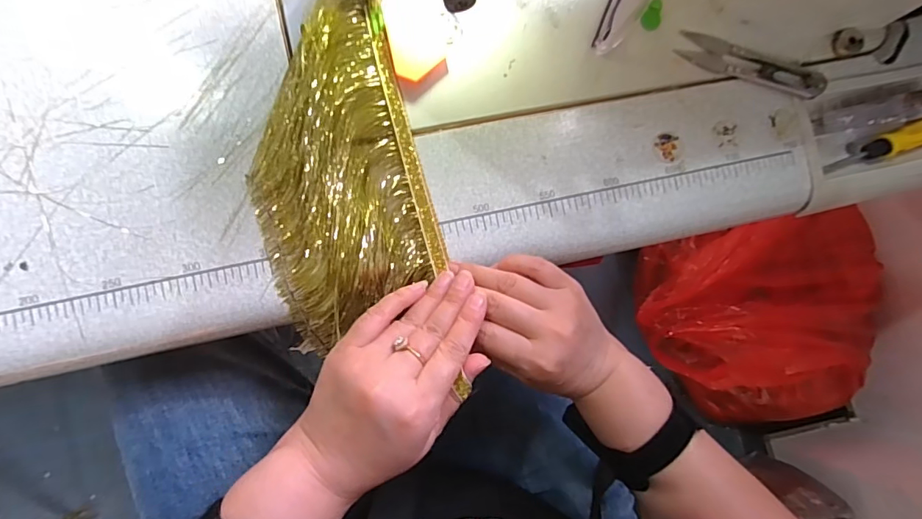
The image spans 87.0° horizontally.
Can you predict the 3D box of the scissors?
[{"bbox_3d":[0.229,-0.154,0.381,0.115,0.014,0.025,17,85,-6],"label":"scissors"}]

